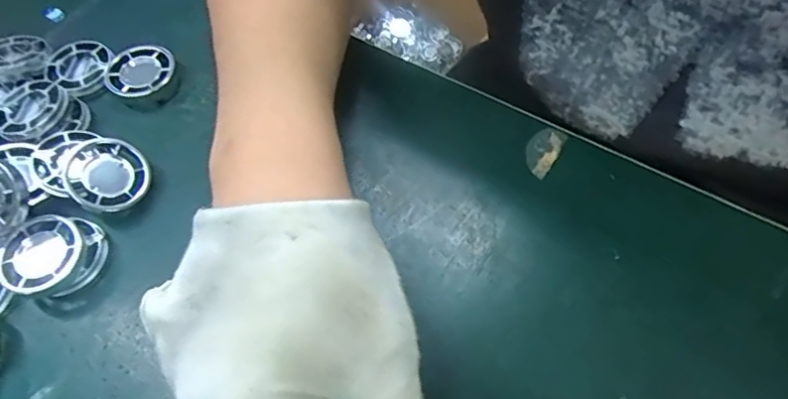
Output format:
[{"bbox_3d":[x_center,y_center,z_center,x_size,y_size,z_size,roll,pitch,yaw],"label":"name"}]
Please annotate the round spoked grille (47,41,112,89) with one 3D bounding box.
[{"bbox_3d":[-0.186,-0.079,0.343,0.037,0.012,0.037,-2,60,3],"label":"round spoked grille"}]

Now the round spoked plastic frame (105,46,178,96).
[{"bbox_3d":[-0.145,-0.074,0.334,0.036,0.008,0.039,-1,63,3],"label":"round spoked plastic frame"}]

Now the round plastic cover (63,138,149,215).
[{"bbox_3d":[-0.144,-0.013,0.292,0.040,0.005,0.037,4,75,-13],"label":"round plastic cover"}]

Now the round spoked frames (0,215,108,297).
[{"bbox_3d":[-0.160,0.028,0.275,0.042,0.022,0.037,-35,64,-16],"label":"round spoked frames"}]

